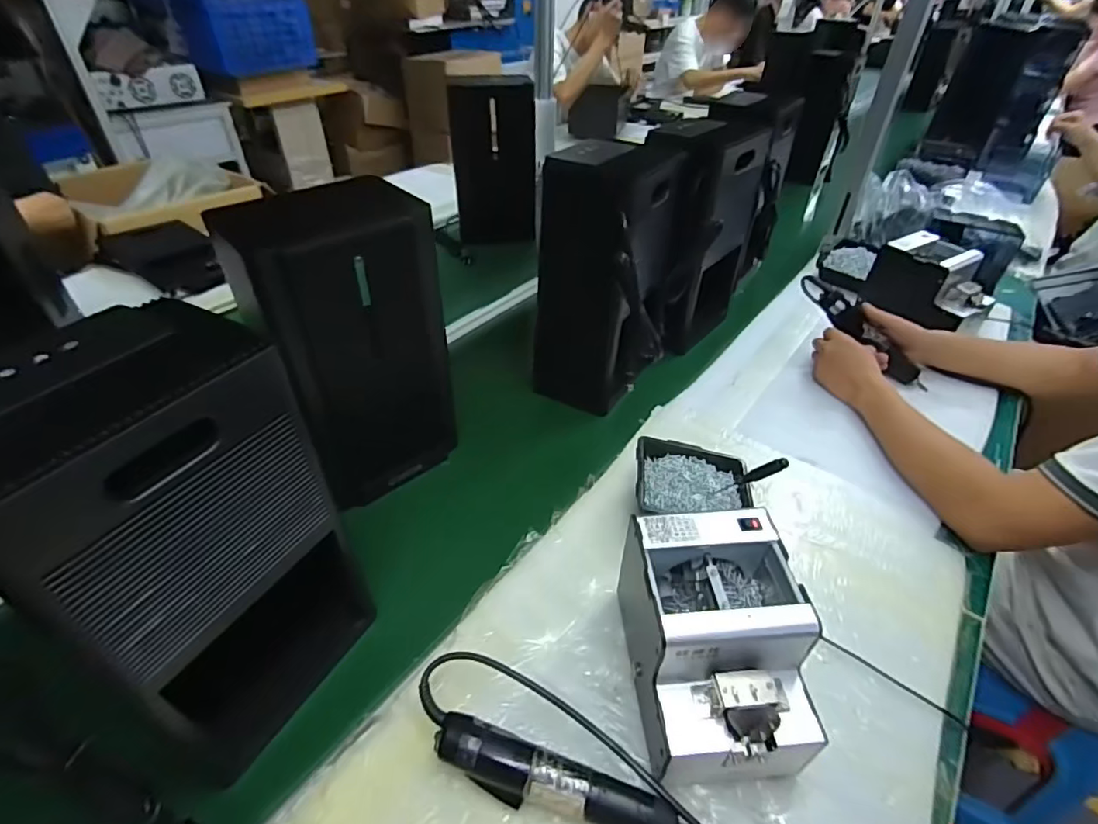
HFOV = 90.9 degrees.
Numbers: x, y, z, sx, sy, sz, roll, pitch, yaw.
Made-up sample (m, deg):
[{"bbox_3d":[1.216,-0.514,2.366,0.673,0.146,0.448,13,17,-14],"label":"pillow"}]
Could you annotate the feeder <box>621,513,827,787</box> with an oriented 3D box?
[{"bbox_3d":[0.144,0.199,0.477,0.128,0.148,0.182,-1,40,-5],"label":"feeder"}]

